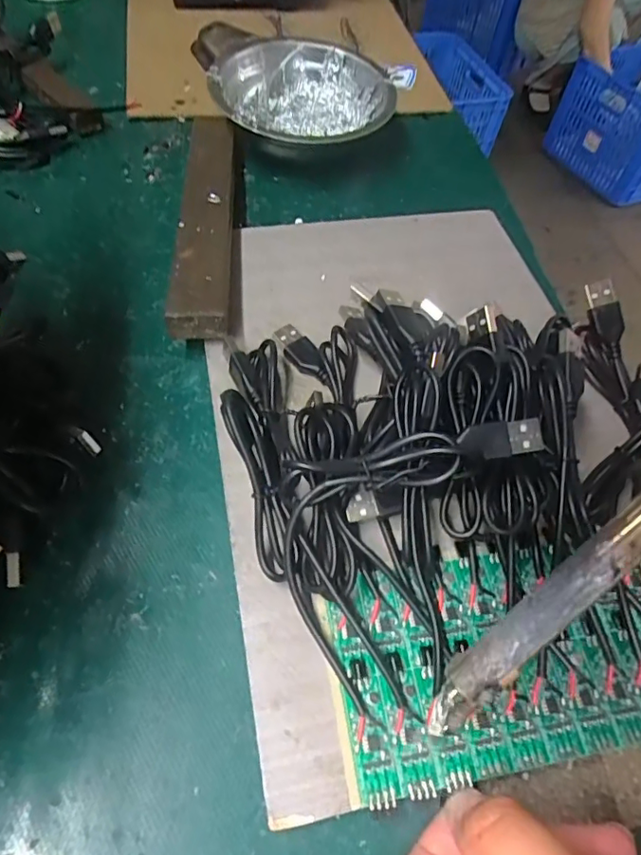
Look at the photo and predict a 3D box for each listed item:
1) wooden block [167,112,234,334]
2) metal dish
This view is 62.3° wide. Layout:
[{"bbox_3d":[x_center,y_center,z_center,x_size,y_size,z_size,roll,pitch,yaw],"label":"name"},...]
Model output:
[{"bbox_3d":[-0.067,-0.124,0.316,0.030,0.024,0.184,-1,57,-5],"label":"wooden block"},{"bbox_3d":[-0.014,-0.220,0.363,0.121,0.046,0.114,2,57,-3],"label":"metal dish"}]

